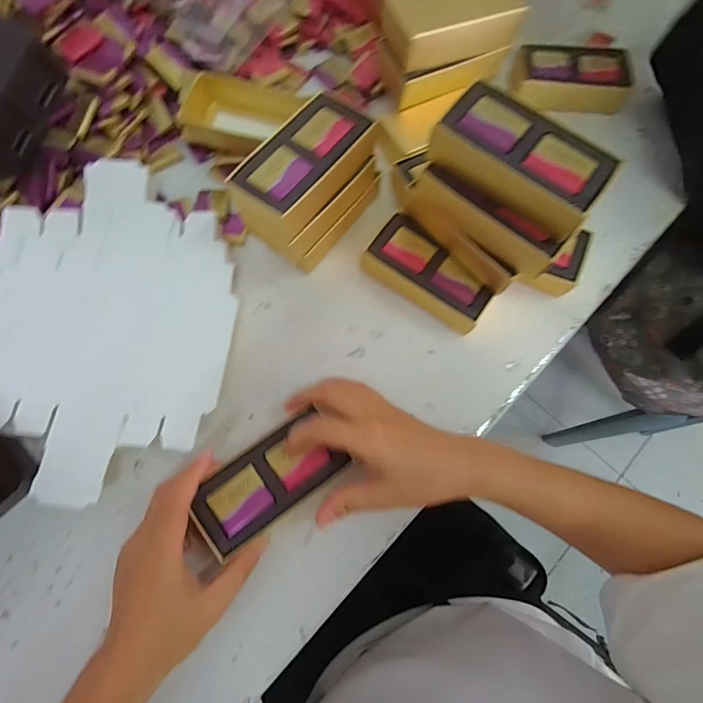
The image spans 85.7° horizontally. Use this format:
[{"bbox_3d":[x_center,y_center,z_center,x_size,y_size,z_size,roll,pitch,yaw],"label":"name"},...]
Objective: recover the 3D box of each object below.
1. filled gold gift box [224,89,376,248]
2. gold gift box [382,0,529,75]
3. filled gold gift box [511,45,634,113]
[{"bbox_3d":[-0.036,-0.142,0.294,0.058,0.030,0.116,36,76,9],"label":"filled gold gift box"},{"bbox_3d":[0.091,-0.295,0.338,0.118,0.029,0.059,-16,74,-5],"label":"gold gift box"},{"bbox_3d":[0.232,-0.294,0.409,0.119,0.029,0.059,4,73,0],"label":"filled gold gift box"}]

